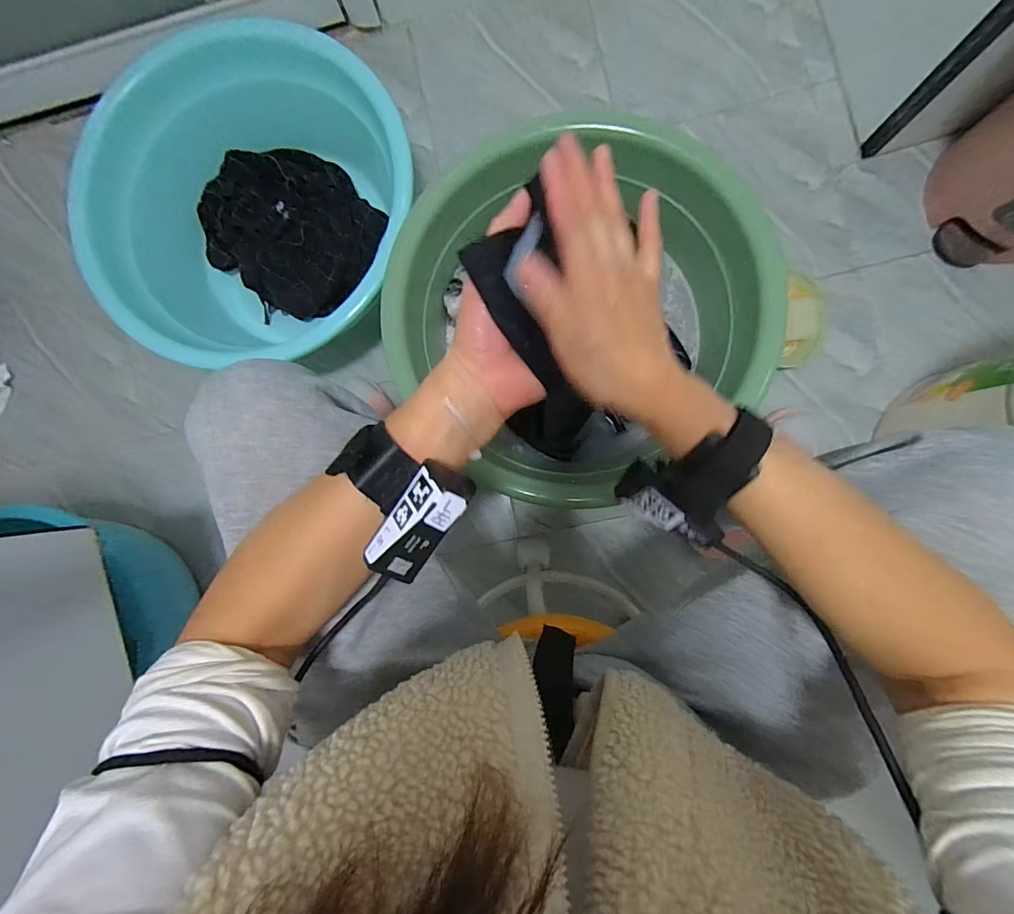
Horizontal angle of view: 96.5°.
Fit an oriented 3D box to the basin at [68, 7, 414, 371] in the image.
[{"bbox_3d":[-0.351,-0.356,0.695,0.442,0.198,0.419,0,89,4],"label":"basin"}]

